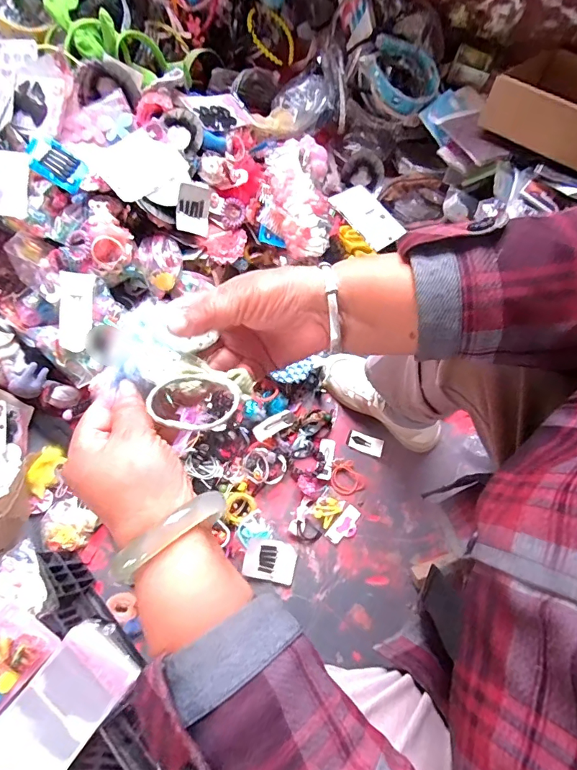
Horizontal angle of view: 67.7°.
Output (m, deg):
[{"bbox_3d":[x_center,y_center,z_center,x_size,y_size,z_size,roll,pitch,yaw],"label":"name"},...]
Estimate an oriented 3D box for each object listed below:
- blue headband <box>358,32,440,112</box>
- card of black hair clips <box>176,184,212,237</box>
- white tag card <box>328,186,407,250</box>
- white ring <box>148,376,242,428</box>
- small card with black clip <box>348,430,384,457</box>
[{"bbox_3d":[0.224,-0.621,0.859,0.158,0.044,0.123,35,85,-7],"label":"blue headband"},{"bbox_3d":[-0.172,-0.320,0.784,0.062,0.010,0.086,4,99,-36],"label":"card of black hair clips"},{"bbox_3d":[0.157,-0.328,0.840,0.099,0.010,0.147,-30,75,-25],"label":"white tag card"},{"bbox_3d":[-0.060,0.011,0.277,0.056,0.006,0.045,7,43,-8],"label":"white ring"},{"bbox_3d":[0.141,0.106,0.782,0.063,0.004,0.033,19,64,3],"label":"small card with black clip"}]

